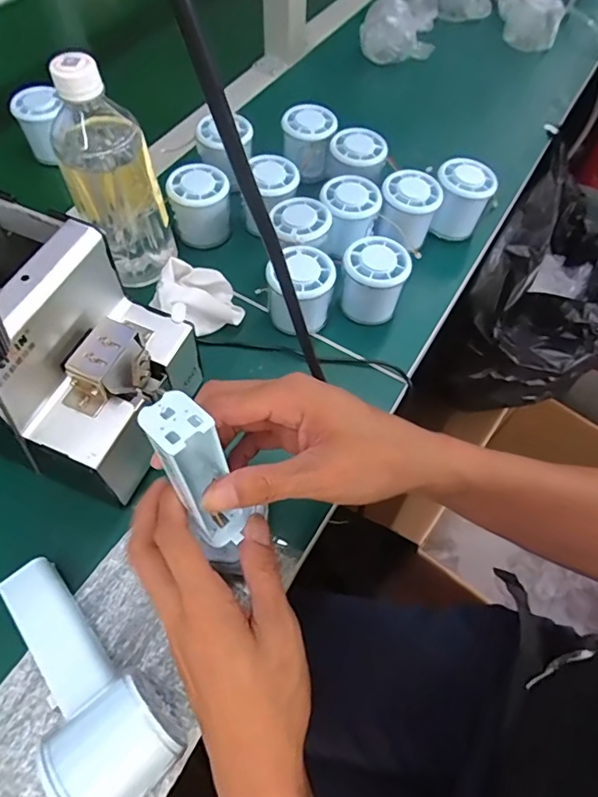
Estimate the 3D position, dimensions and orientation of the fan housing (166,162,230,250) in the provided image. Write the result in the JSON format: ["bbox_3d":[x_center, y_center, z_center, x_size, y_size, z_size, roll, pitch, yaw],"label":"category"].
[{"bbox_3d":[-0.094,-0.182,0.488,0.054,0.056,0.060,-14,62,-11],"label":"fan housing"}]

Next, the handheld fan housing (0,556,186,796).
[{"bbox_3d":[-0.135,0.164,0.301,0.061,0.050,0.150,-37,68,-21],"label":"handheld fan housing"}]

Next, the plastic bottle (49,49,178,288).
[{"bbox_3d":[-0.145,-0.171,0.406,0.070,0.174,0.057,-22,64,-15],"label":"plastic bottle"}]

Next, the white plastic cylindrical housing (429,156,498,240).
[{"bbox_3d":[0.161,-0.198,0.506,0.055,0.059,0.051,14,61,5],"label":"white plastic cylindrical housing"}]

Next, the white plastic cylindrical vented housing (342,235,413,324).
[{"bbox_3d":[0.065,-0.104,0.448,0.054,0.057,0.050,1,60,-2],"label":"white plastic cylindrical vented housing"}]

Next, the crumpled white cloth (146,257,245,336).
[{"bbox_3d":[-0.086,-0.089,0.447,0.073,0.029,0.057,6,60,1],"label":"crumpled white cloth"}]

